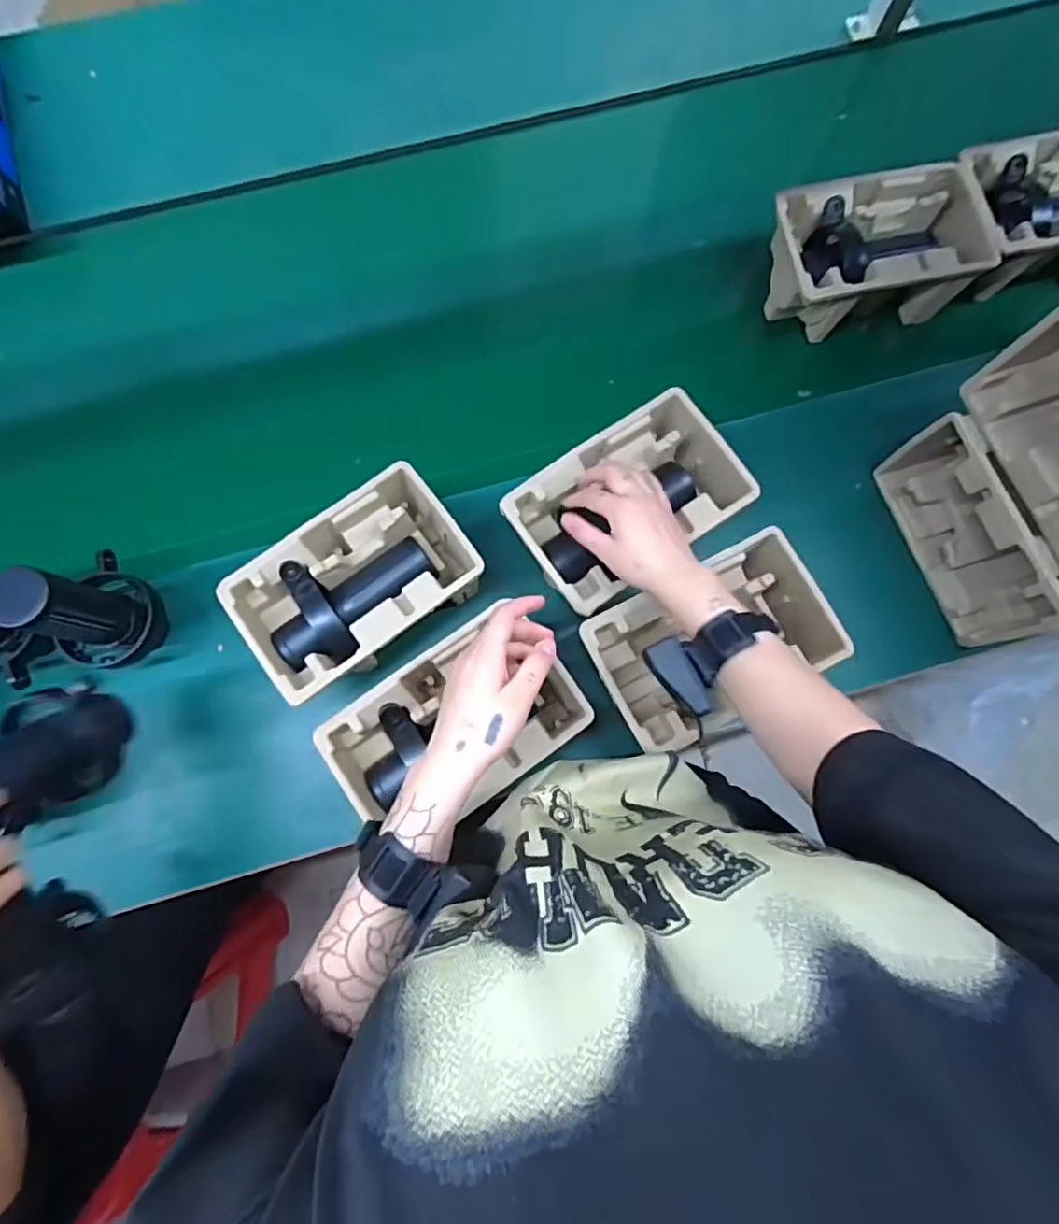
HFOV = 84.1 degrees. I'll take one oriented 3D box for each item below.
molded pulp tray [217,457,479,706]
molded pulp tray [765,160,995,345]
[{"bbox_3d":[-0.171,-0.025,0.607,0.219,0.101,0.149,-37,81,-6],"label":"molded pulp tray"},{"bbox_3d":[0.386,-0.418,0.696,0.212,0.120,0.150,-13,79,-2],"label":"molded pulp tray"}]

